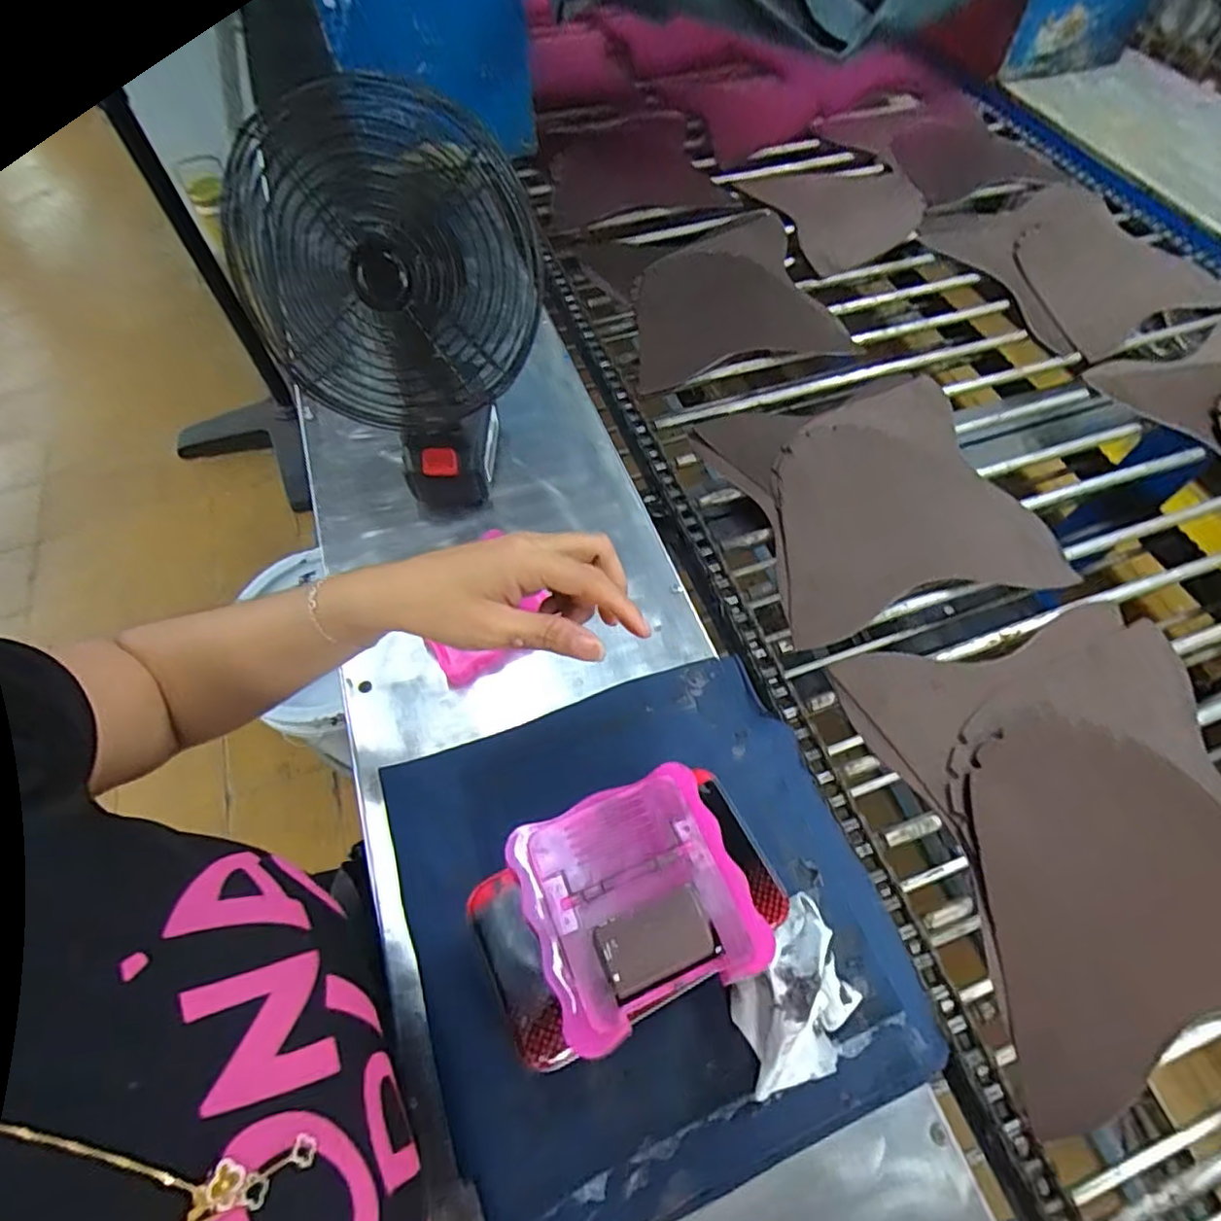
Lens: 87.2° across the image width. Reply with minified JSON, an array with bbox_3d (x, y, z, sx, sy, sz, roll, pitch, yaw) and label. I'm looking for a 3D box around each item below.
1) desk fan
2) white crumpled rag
[{"bbox_3d":[-0.156,-0.218,0.518,0.187,0.297,0.111,-1,59,-1],"label":"desk fan"},{"bbox_3d":[0.113,0.236,0.384,0.071,0.055,0.100,34,65,18],"label":"white crumpled rag"}]

